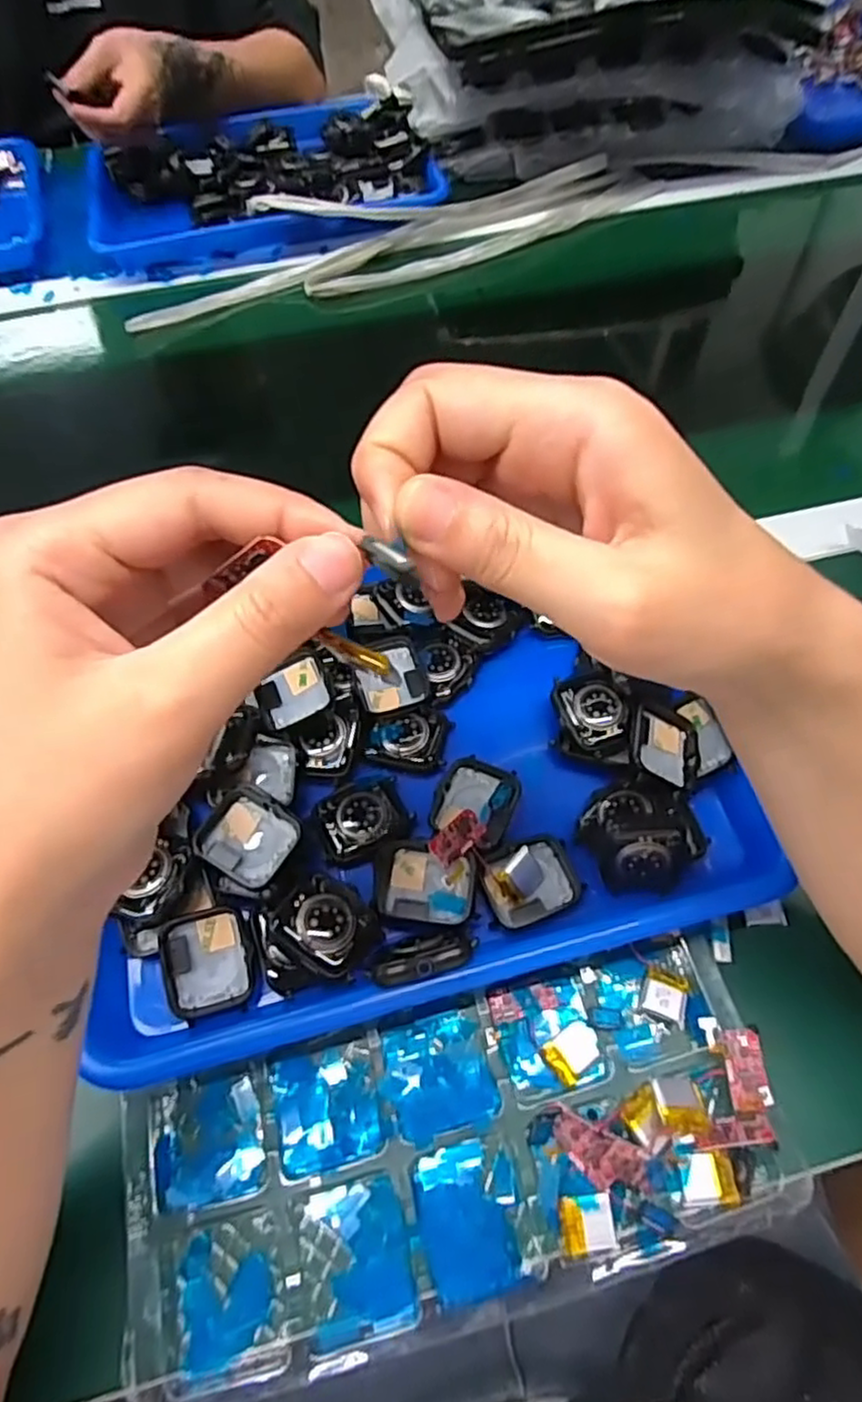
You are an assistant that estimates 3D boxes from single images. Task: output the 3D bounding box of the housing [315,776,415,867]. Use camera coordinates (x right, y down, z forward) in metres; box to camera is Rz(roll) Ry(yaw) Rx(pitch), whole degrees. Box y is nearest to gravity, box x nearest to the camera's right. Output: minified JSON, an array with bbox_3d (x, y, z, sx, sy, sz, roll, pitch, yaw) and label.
[{"bbox_3d":[-0.033,0.057,0.339,0.043,0.006,0.034,-19,60,-10],"label":"housing"}]

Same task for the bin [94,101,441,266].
[{"bbox_3d":[-0.163,-0.509,0.689,0.320,0.039,0.227,-12,59,-5],"label":"bin"}]

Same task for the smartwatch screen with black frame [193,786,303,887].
[{"bbox_3d":[-0.082,0.062,0.321,0.040,0.007,0.038,29,63,12],"label":"smartwatch screen with black frame"}]

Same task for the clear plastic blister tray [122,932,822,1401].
[{"bbox_3d":[0.011,0.182,0.288,0.258,0.020,0.109,-13,59,-6],"label":"clear plastic blister tray"}]

